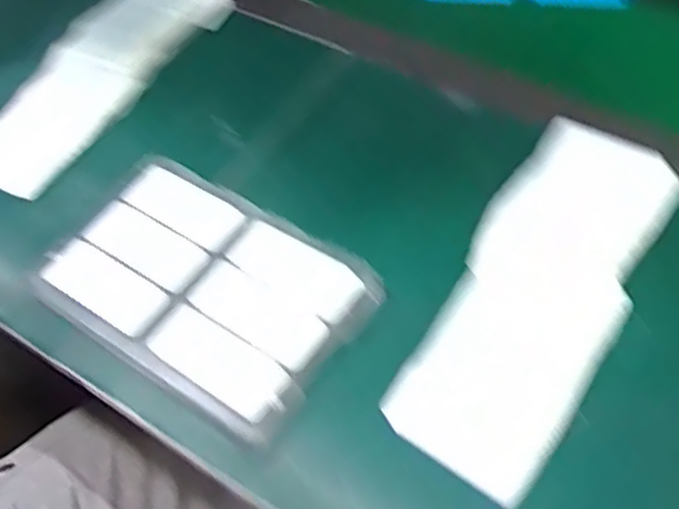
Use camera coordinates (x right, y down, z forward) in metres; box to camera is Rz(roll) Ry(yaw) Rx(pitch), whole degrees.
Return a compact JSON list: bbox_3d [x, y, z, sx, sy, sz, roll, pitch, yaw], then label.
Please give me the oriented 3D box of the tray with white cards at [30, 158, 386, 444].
[{"bbox_3d":[-0.093,0.018,0.474,0.205,0.018,0.133,27,62,22],"label":"tray with white cards"}]

